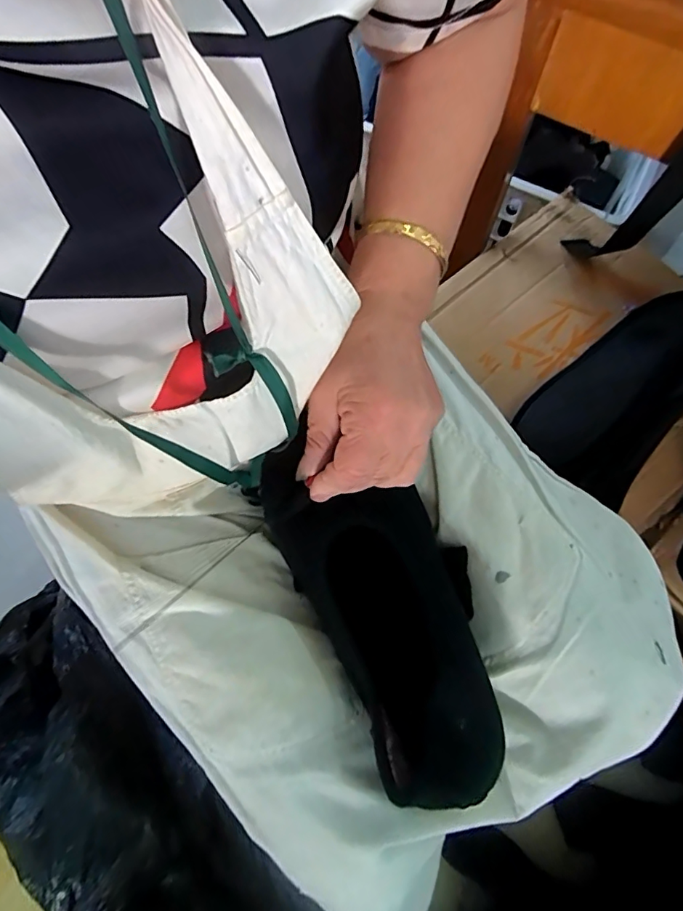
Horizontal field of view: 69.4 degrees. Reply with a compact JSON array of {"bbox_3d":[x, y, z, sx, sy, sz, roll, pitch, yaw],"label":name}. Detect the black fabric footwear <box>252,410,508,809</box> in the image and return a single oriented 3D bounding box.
[{"bbox_3d":[0.032,0.090,0.315,0.103,0.067,0.230,-29,73,-8],"label":"black fabric footwear"}]

